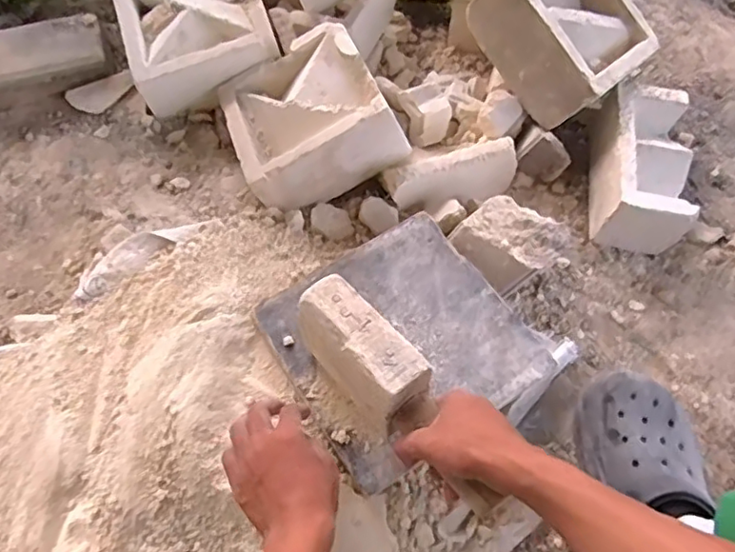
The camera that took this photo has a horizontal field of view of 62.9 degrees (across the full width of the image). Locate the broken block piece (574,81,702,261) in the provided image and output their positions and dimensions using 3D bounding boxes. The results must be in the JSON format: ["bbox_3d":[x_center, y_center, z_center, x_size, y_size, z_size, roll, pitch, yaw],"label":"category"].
[{"bbox_3d":[0.371,-0.152,0.807,0.116,0.089,0.207,4,64,0],"label":"broken block piece"}]

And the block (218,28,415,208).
[{"bbox_3d":[-0.079,-0.209,0.813,0.199,0.102,0.198,-28,59,5],"label":"block"}]

